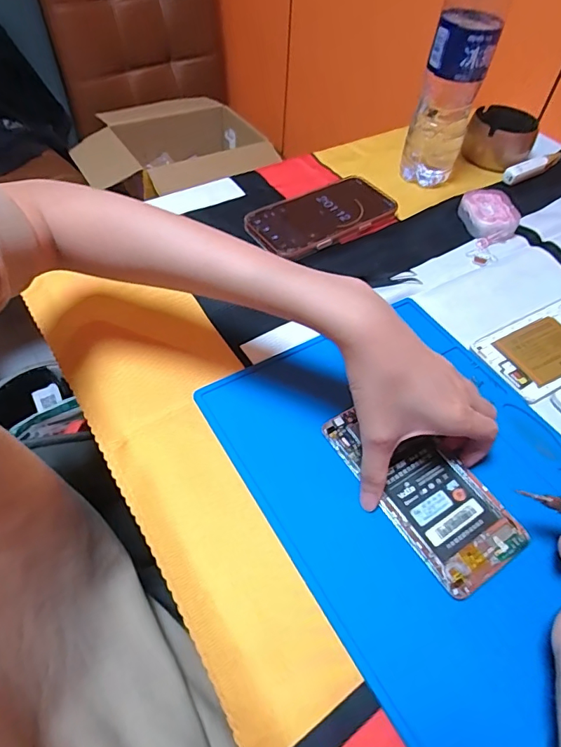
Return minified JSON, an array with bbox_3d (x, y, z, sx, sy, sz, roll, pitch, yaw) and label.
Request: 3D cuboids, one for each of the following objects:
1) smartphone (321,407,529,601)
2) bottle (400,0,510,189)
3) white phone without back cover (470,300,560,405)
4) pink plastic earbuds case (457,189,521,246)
[{"bbox_3d":[0.097,0.076,0.323,0.069,0.005,0.139,-25,59,-22],"label":"smartphone"},{"bbox_3d":[0.186,-0.316,0.497,0.061,0.225,0.066,16,53,8],"label":"bottle"},{"bbox_3d":[0.245,-0.027,0.414,0.138,0.006,0.072,-23,58,-20],"label":"white phone without back cover"},{"bbox_3d":[0.235,-0.176,0.519,0.056,0.025,0.067,-11,54,-12],"label":"pink plastic earbuds case"}]

